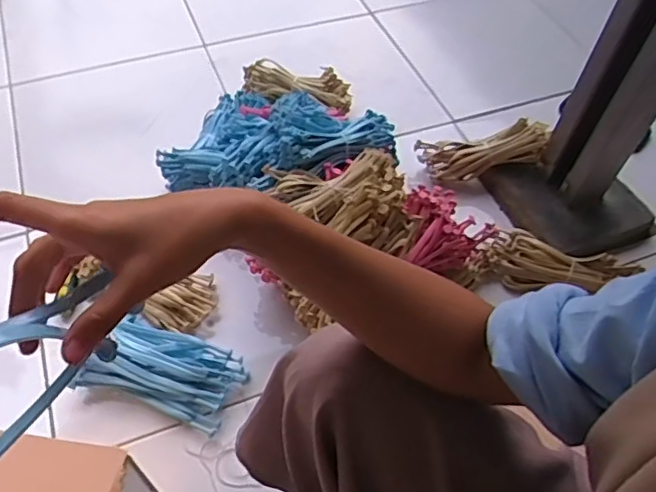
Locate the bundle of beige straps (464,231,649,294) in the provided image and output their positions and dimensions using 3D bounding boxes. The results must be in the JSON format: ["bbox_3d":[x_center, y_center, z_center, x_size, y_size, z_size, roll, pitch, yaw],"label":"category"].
[{"bbox_3d":[0.335,0.031,0.920,0.233,0.053,0.078,11,55,5],"label":"bundle of beige straps"}]

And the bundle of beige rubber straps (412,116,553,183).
[{"bbox_3d":[0.266,-0.164,1.013,0.217,0.064,0.057,-10,51,21],"label":"bundle of beige rubber straps"}]

